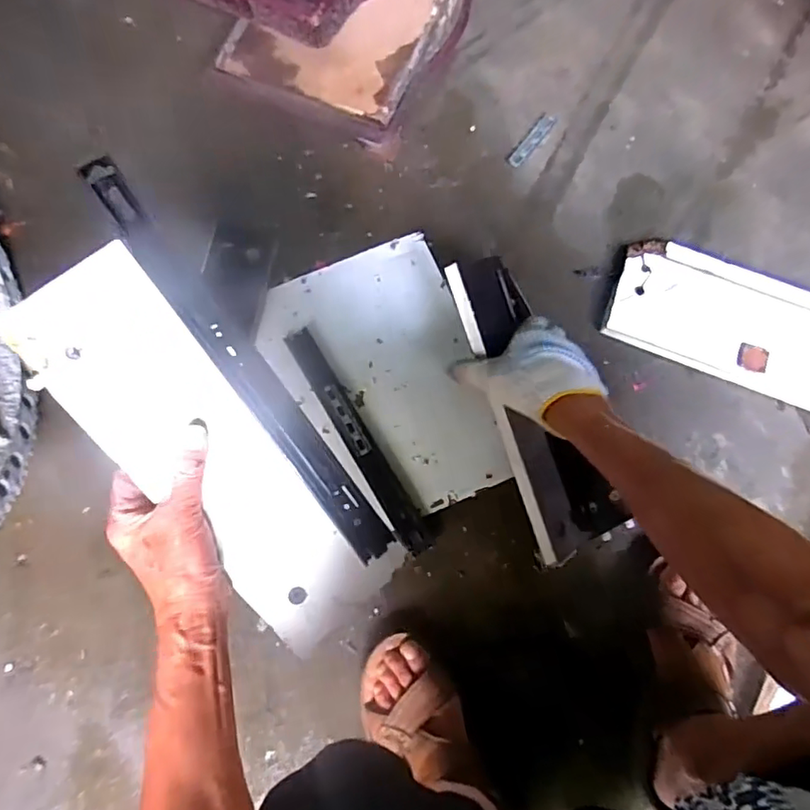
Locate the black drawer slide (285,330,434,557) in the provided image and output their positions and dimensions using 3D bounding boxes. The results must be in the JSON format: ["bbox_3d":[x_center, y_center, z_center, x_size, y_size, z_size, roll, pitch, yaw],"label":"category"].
[{"bbox_3d":[-0.060,0.042,0.705,0.036,0.012,0.319,-30,81,-6],"label":"black drawer slide"}]

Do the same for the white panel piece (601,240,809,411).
[{"bbox_3d":[0.469,-0.103,0.733,0.385,0.034,0.162,21,79,3],"label":"white panel piece"}]

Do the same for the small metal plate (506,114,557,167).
[{"bbox_3d":[0.183,-0.383,0.801,0.024,0.004,0.105,37,81,6],"label":"small metal plate"}]

